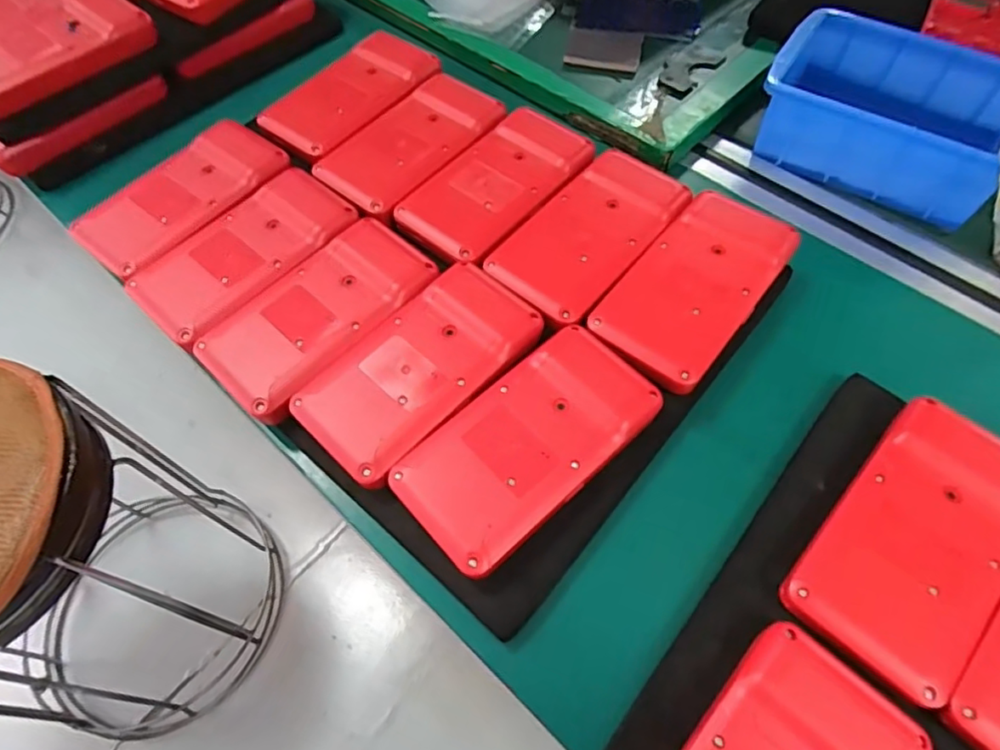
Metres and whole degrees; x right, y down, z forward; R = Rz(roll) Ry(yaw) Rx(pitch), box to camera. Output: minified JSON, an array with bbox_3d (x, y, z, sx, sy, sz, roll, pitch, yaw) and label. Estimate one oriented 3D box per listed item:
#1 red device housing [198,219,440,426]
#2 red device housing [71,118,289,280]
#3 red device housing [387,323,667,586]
[{"bbox_3d":[-0.094,-0.033,0.309,0.064,0.015,0.117,39,67,21],"label":"red device housing"},{"bbox_3d":[-0.186,-0.103,0.357,0.060,0.029,0.116,39,67,21],"label":"red device housing"},{"bbox_3d":[0.013,0.033,0.273,0.117,0.026,0.061,-39,66,-19],"label":"red device housing"}]

